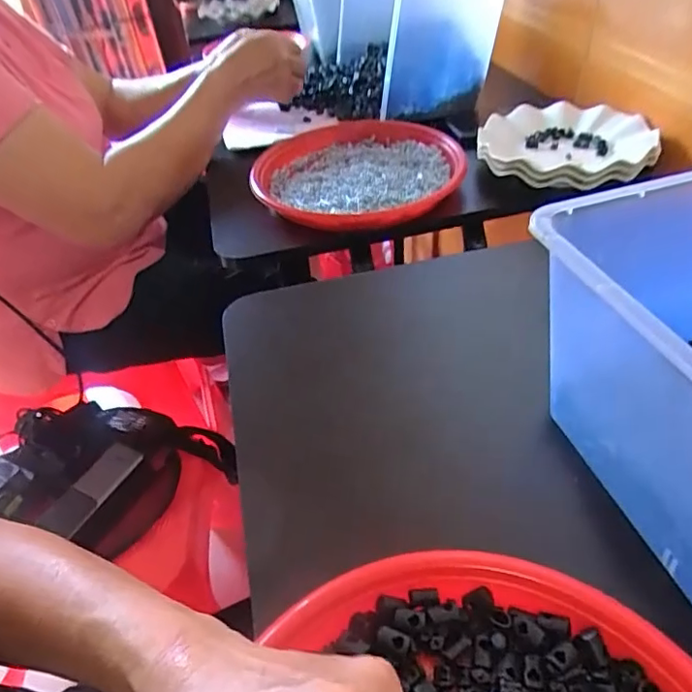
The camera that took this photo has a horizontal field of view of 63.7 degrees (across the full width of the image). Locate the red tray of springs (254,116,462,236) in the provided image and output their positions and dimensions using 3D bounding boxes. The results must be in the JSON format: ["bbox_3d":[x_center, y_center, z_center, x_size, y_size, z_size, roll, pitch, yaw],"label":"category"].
[{"bbox_3d":[0.012,-0.206,0.644,0.234,0.022,0.241,2,44,9],"label":"red tray of springs"}]

